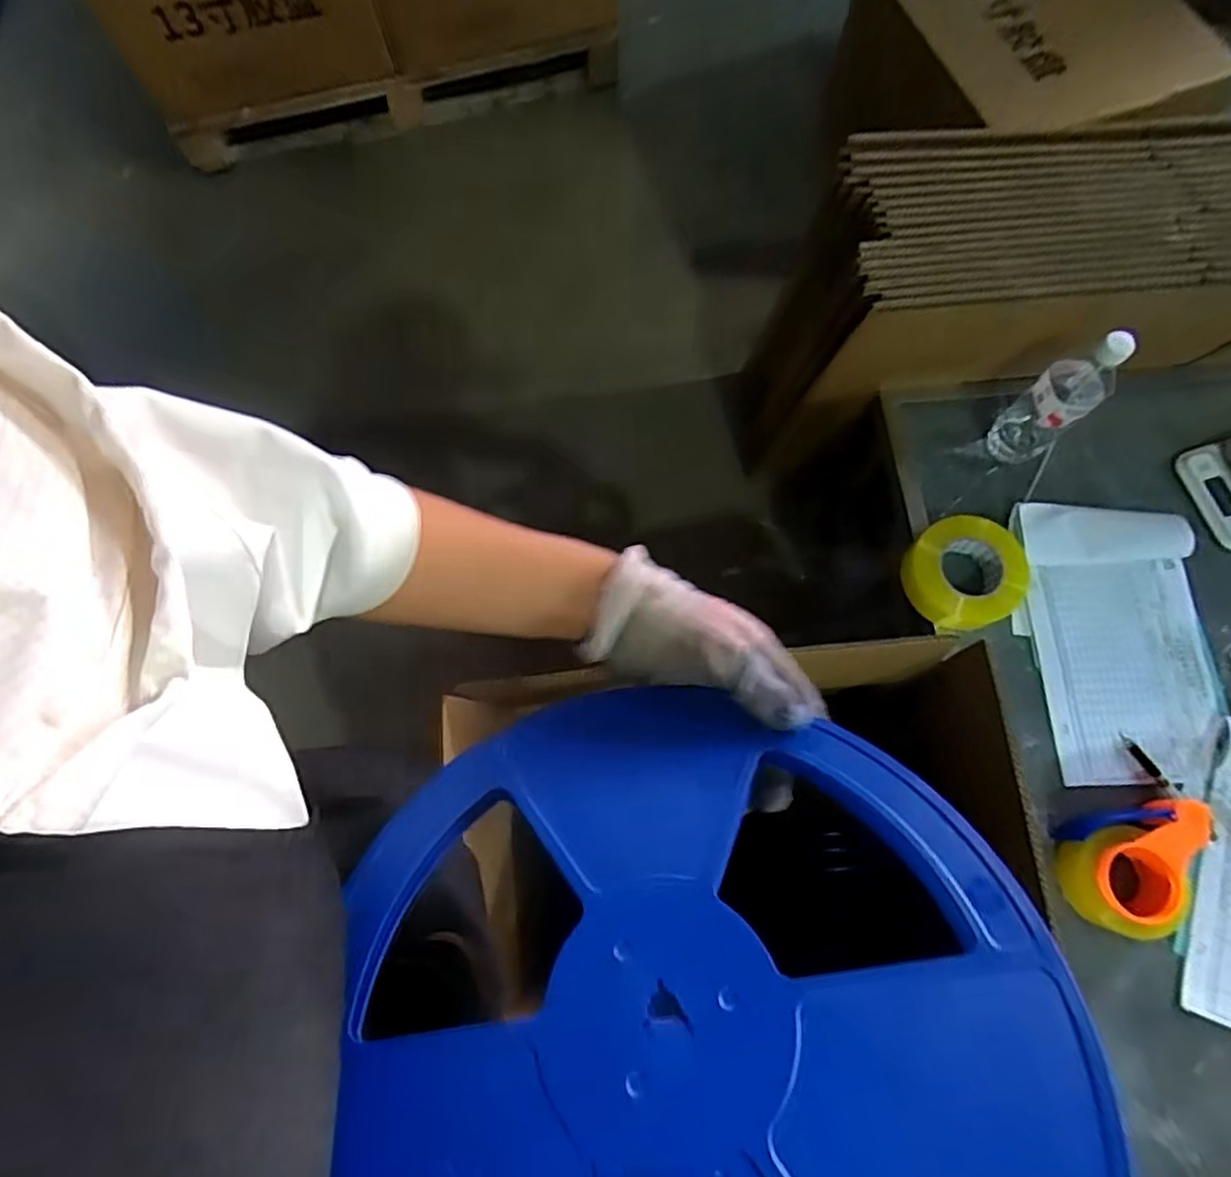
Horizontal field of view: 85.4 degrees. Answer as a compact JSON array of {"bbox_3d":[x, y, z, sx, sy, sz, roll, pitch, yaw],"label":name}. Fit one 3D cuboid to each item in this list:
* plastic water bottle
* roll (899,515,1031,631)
[{"bbox_3d":[0.535,-0.224,0.810,0.055,0.218,0.073,-42,77,-10],"label":"plastic water bottle"},{"bbox_3d":[0.442,-0.024,0.830,0.145,0.052,0.137,-32,75,-8],"label":"roll"}]

